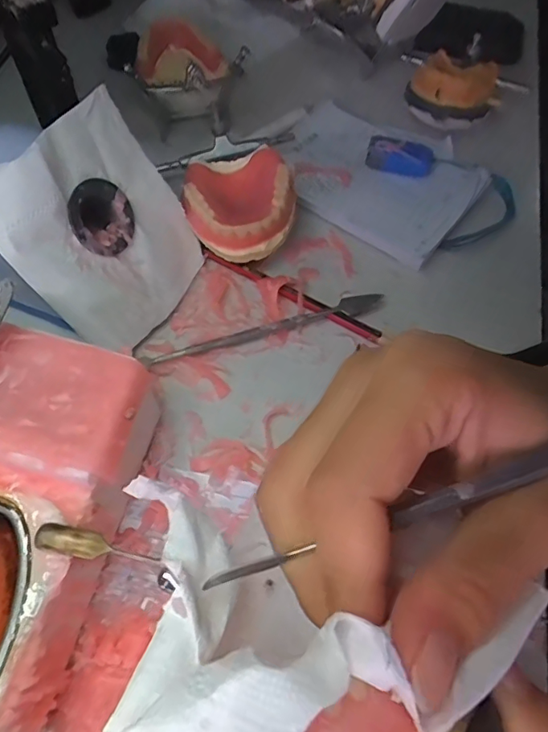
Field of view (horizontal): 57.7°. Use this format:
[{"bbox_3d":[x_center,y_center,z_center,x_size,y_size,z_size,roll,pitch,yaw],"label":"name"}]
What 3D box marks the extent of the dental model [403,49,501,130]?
[{"bbox_3d":[0.140,-0.212,0.390,0.070,0.036,0.055,17,61,6],"label":"dental model"}]

